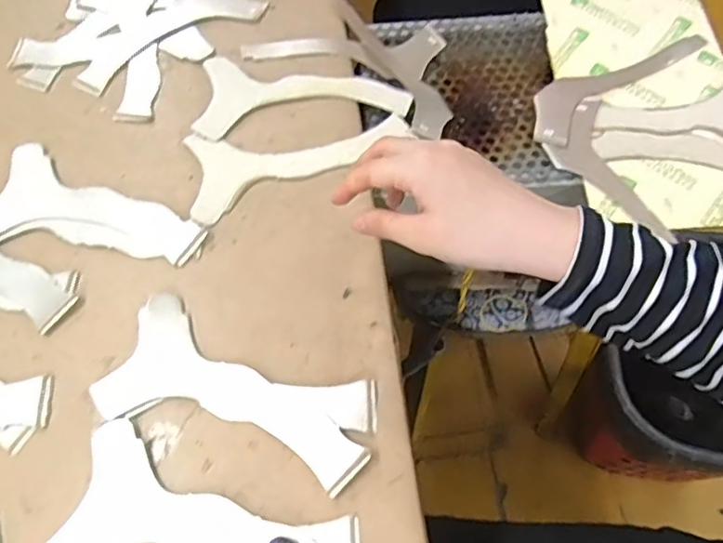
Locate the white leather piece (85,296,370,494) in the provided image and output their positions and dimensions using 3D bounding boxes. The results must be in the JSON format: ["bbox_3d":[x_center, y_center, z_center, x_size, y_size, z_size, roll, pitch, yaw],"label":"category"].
[{"bbox_3d":[-0.082,0.082,0.414,0.186,0.005,0.086,18,63,12],"label":"white leather piece"}]

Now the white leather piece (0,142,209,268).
[{"bbox_3d":[-0.215,-0.043,0.482,0.181,0.008,0.093,14,65,10],"label":"white leather piece"}]

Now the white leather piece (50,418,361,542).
[{"bbox_3d":[-0.091,0.158,0.377,0.186,0.006,0.081,12,64,9],"label":"white leather piece"}]

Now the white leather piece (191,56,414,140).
[{"bbox_3d":[-0.050,-0.154,0.535,0.182,0.004,0.086,0,63,3],"label":"white leather piece"}]

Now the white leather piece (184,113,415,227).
[{"bbox_3d":[-0.059,-0.107,0.509,0.187,0.010,0.082,-22,64,-9],"label":"white leather piece"}]

